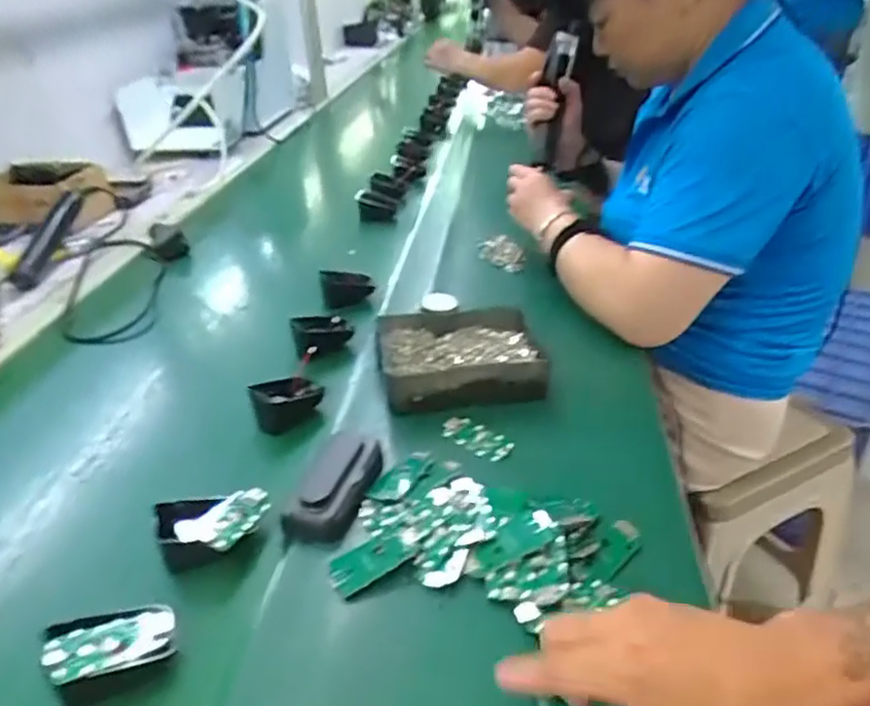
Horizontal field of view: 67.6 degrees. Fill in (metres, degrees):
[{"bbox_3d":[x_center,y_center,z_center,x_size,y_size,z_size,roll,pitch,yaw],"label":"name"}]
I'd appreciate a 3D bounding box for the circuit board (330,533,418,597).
[{"bbox_3d":[-0.046,0.146,0.455,0.055,0.007,0.034,-24,32,-18],"label":"circuit board"}]

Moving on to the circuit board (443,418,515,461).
[{"bbox_3d":[0.038,0.075,0.580,0.064,0.012,0.030,21,40,31],"label":"circuit board"}]

